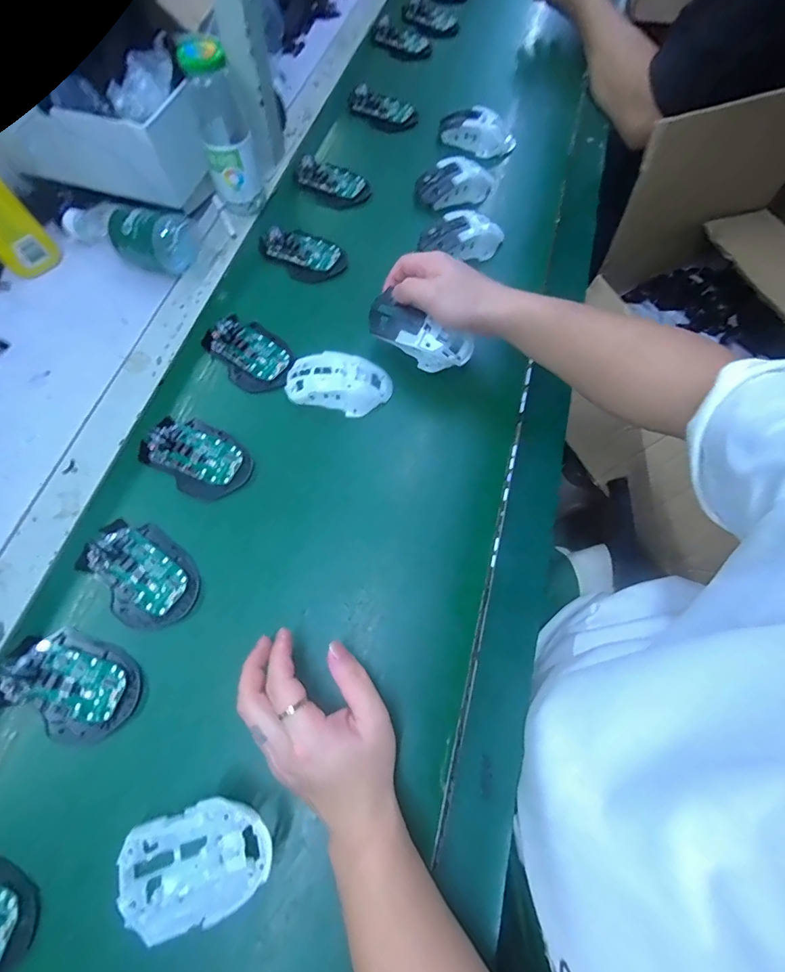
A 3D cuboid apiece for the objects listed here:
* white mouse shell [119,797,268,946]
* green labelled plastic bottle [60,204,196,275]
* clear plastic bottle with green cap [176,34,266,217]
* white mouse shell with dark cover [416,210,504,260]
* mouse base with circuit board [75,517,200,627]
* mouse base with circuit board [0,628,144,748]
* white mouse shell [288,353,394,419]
[{"bbox_3d":[-0.141,0.271,0.310,0.109,0.047,0.066,-20,71,-10],"label":"white mouse shell"},{"bbox_3d":[-0.329,-0.316,0.527,0.178,0.063,0.066,19,69,5],"label":"green labelled plastic bottle"},{"bbox_3d":[-0.206,-0.432,0.522,0.059,0.165,0.078,-17,70,-9],"label":"clear plastic bottle with green cap"},{"bbox_3d":[0.092,-0.334,0.566,0.111,0.036,0.057,-4,69,-4],"label":"white mouse shell with dark cover"},{"bbox_3d":[-0.235,0.080,0.396,0.115,0.013,0.074,36,71,11],"label":"mouse base with circuit board"},{"bbox_3d":[-0.274,0.168,0.358,0.110,0.021,0.075,22,69,6],"label":"mouse base with circuit board"},{"bbox_3d":[-0.060,-0.116,0.472,0.113,0.031,0.059,11,68,2],"label":"white mouse shell"}]

